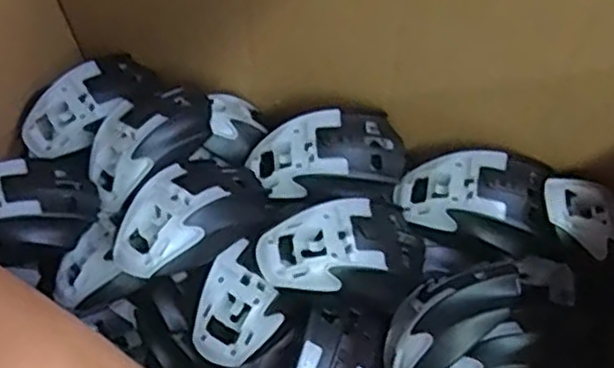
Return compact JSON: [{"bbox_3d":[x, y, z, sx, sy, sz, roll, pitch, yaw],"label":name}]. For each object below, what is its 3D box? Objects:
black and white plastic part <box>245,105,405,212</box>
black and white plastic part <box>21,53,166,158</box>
[{"bbox_3d":[0.015,-0.020,0.511,0.108,0.032,0.067,-11,63,-2],"label":"black and white plastic part"},{"bbox_3d":[-0.175,-0.063,0.567,0.071,0.041,0.120,38,71,20],"label":"black and white plastic part"}]

